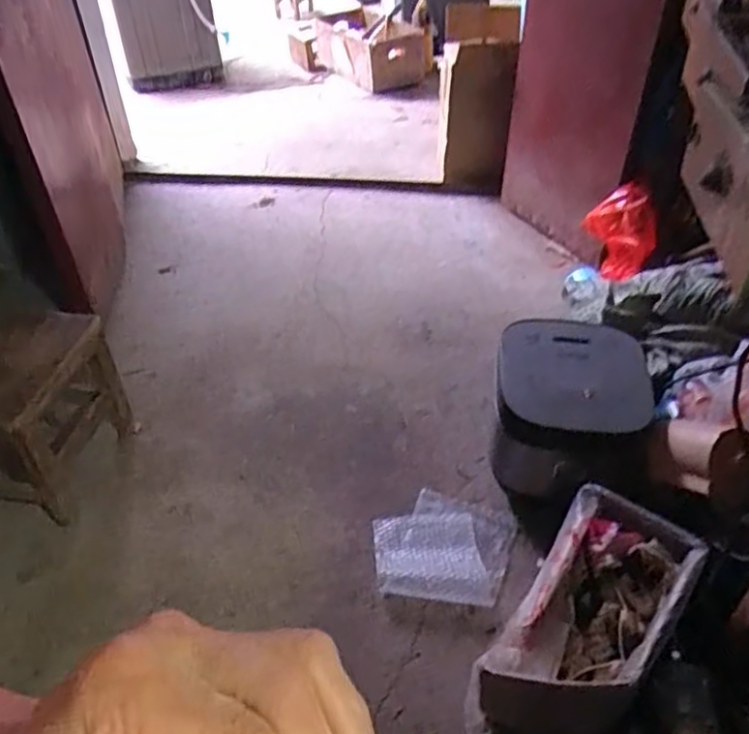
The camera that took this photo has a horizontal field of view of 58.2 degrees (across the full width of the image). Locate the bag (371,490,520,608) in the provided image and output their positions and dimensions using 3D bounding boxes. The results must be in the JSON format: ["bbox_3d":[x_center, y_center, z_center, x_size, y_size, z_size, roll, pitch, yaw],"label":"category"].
[{"bbox_3d":[0.113,0.312,1.183,0.232,0.028,0.232,13,44,17],"label":"bag"}]

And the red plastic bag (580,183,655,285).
[{"bbox_3d":[0.614,-0.339,1.693,0.171,0.206,0.127,12,44,15],"label":"red plastic bag"}]

